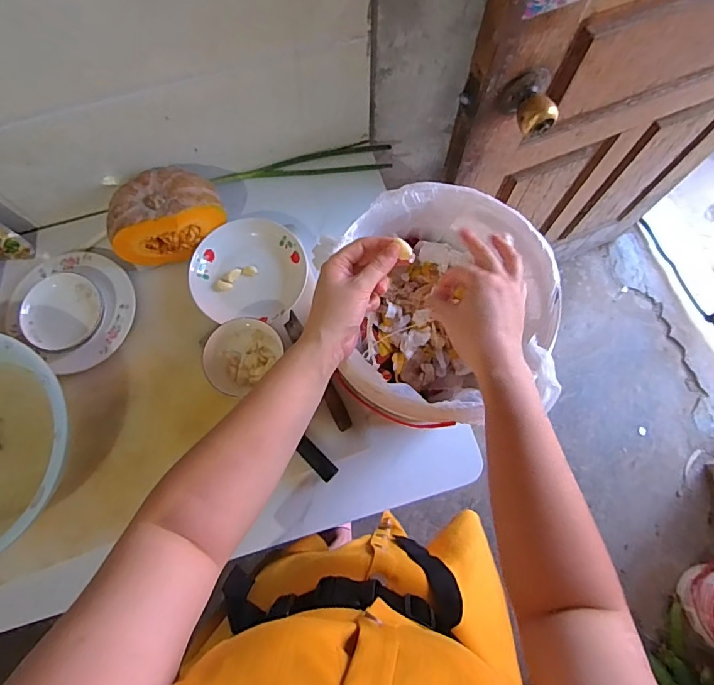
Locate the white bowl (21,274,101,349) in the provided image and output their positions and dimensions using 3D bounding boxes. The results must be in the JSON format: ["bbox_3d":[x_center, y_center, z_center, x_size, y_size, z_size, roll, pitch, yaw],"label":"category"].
[{"bbox_3d":[-0.468,-0.049,0.758,0.112,0.042,0.120,0,75,1],"label":"white bowl"}]

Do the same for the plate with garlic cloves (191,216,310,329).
[{"bbox_3d":[-0.178,-0.117,0.790,0.179,0.044,0.173,0,75,1],"label":"plate with garlic cloves"}]

